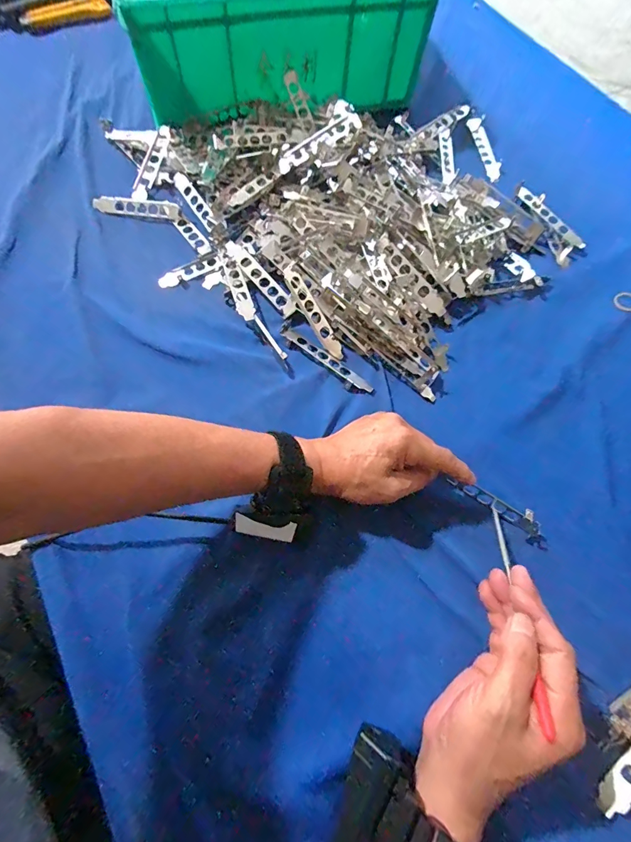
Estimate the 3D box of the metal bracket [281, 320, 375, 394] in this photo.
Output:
[{"bbox_3d":[0.011,-0.068,0.424,0.124,0.010,0.021,38,71,12],"label":"metal bracket"}]

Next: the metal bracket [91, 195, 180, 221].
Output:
[{"bbox_3d":[-0.232,-0.280,0.499,0.120,0.009,0.025,9,68,1],"label":"metal bracket"}]

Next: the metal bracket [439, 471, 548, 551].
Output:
[{"bbox_3d":[0.174,0.081,0.362,0.108,0.009,0.024,34,73,8],"label":"metal bracket"}]

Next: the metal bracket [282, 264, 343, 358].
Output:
[{"bbox_3d":[-0.002,-0.123,0.433,0.016,0.012,0.120,-30,88,-11],"label":"metal bracket"}]

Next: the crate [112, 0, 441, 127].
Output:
[{"bbox_3d":[-0.065,-0.621,0.557,0.402,0.136,0.307,-14,70,-8],"label":"crate"}]

